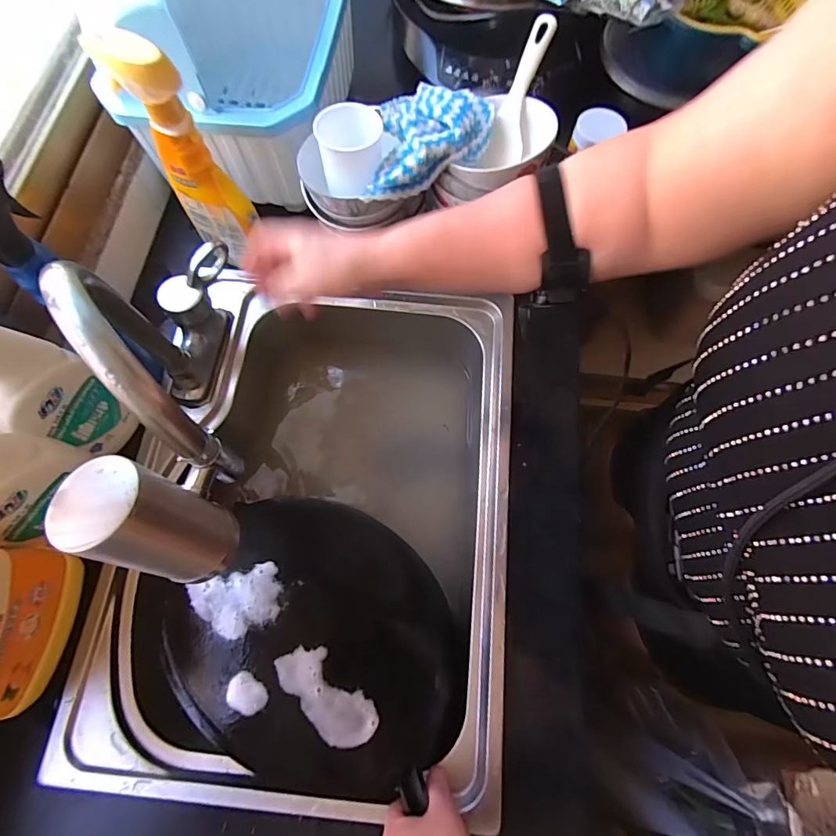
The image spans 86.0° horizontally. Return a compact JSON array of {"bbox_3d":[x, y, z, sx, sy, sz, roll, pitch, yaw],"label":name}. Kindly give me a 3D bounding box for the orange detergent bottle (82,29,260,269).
[{"bbox_3d":[-0.235,-0.268,0.485,0.085,0.247,0.041,6,71,1],"label":"orange detergent bottle"}]

